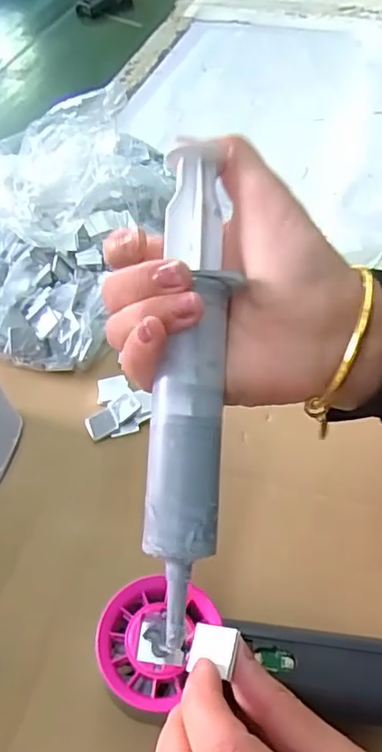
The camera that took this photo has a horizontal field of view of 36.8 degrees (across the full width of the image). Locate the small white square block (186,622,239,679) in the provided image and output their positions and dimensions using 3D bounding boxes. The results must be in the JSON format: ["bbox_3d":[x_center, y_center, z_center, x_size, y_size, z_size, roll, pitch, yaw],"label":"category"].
[{"bbox_3d":[0.010,0.119,0.253,0.022,0.004,0.018,-4,54,31],"label":"small white square block"}]

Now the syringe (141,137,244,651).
[{"bbox_3d":[-0.001,-0.002,0.248,0.031,0.023,0.211,2,76,3],"label":"syringe"}]

